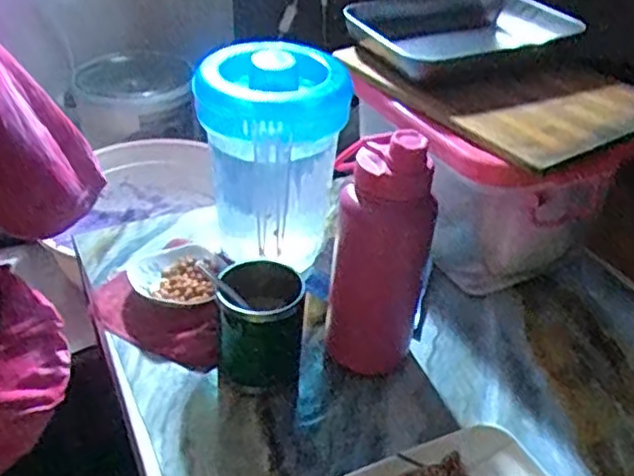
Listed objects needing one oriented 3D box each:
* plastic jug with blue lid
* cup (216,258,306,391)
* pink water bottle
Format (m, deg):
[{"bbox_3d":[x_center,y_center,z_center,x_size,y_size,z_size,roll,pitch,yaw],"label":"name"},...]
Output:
[{"bbox_3d":[-0.048,-0.074,0.762,0.155,0.260,0.149,1,35,-1],"label":"plastic jug with blue lid"},{"bbox_3d":[-0.064,0.087,0.663,0.078,0.110,0.072,1,35,-1],"label":"cup"},{"bbox_3d":[0.060,0.015,0.654,0.093,0.250,0.084,-2,36,-5],"label":"pink water bottle"}]

